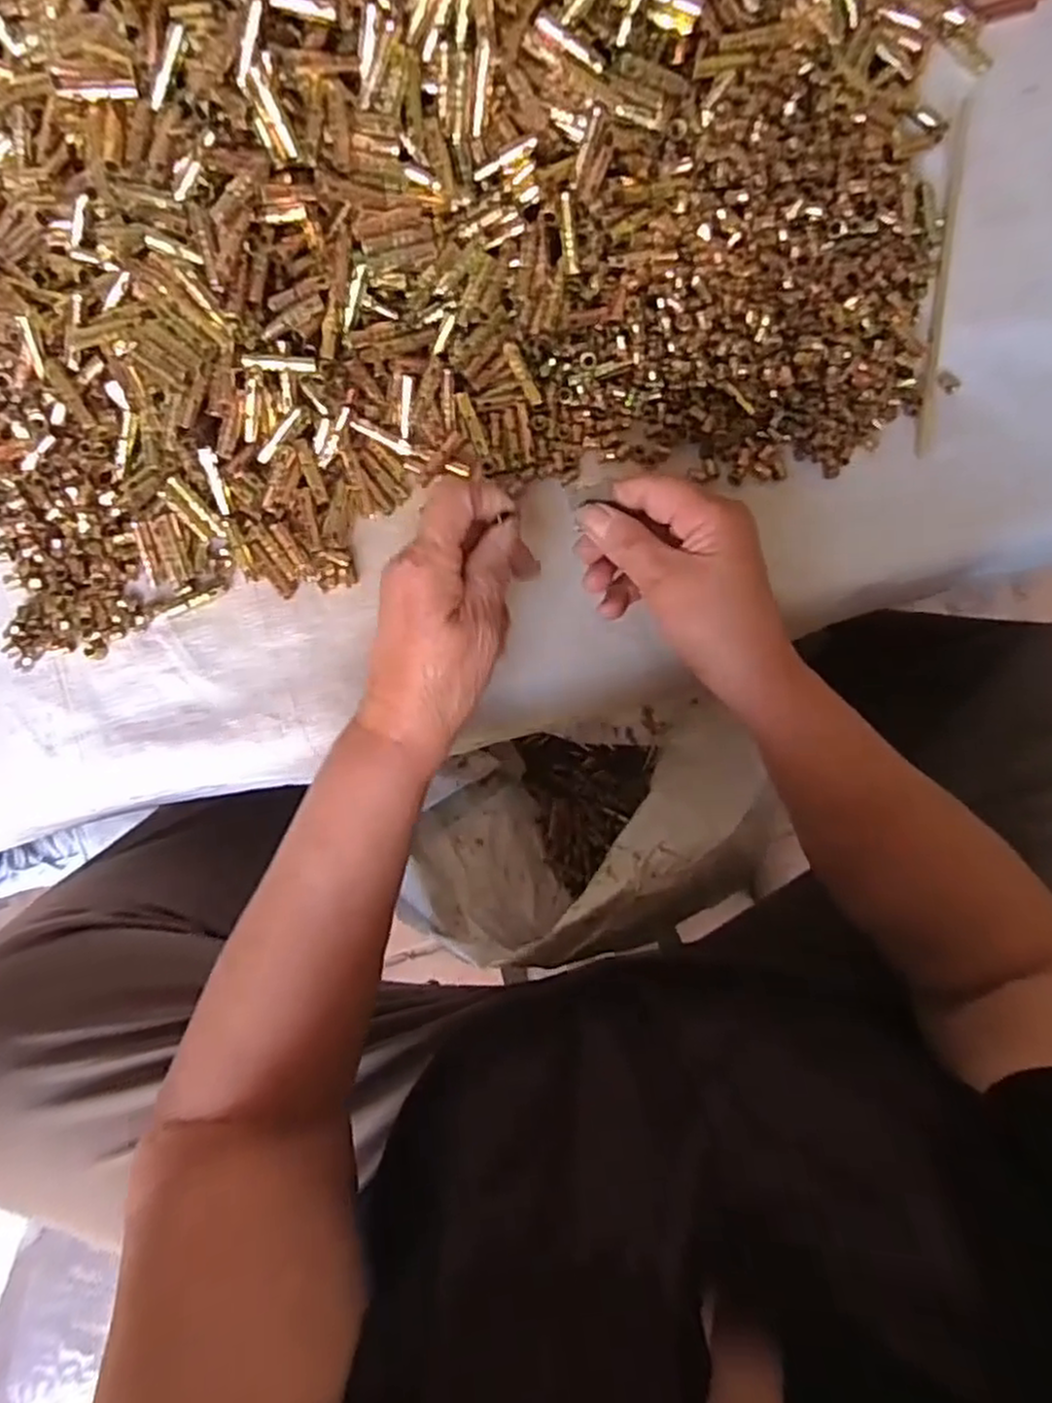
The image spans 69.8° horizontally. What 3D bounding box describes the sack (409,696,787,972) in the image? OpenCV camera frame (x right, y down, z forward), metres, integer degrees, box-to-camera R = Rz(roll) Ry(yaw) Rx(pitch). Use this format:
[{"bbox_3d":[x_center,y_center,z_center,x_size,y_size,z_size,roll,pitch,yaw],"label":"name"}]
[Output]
[{"bbox_3d":[0.038,0.106,0.634,0.245,0.274,0.153,-17,90,-1],"label":"sack"}]

